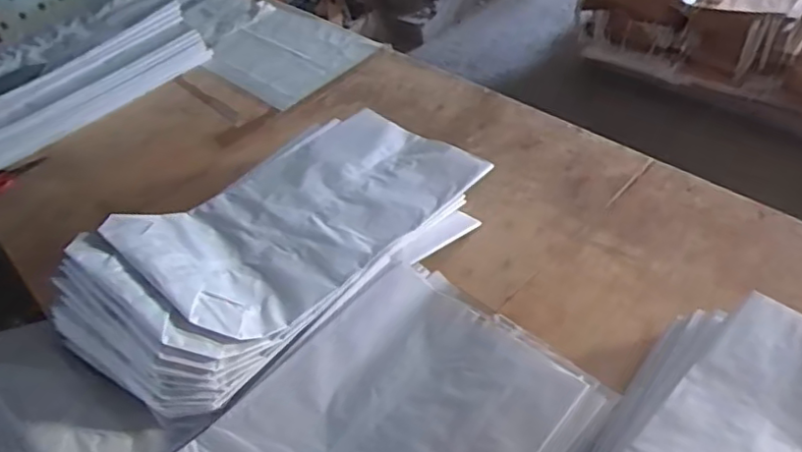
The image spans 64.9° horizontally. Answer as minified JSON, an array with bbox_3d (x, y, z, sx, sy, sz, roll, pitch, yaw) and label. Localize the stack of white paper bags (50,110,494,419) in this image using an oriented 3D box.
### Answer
[{"bbox_3d":[-0.218,-0.006,1.103,0.724,0.184,0.423,-40,50,-24],"label":"stack of white paper bags"}]

